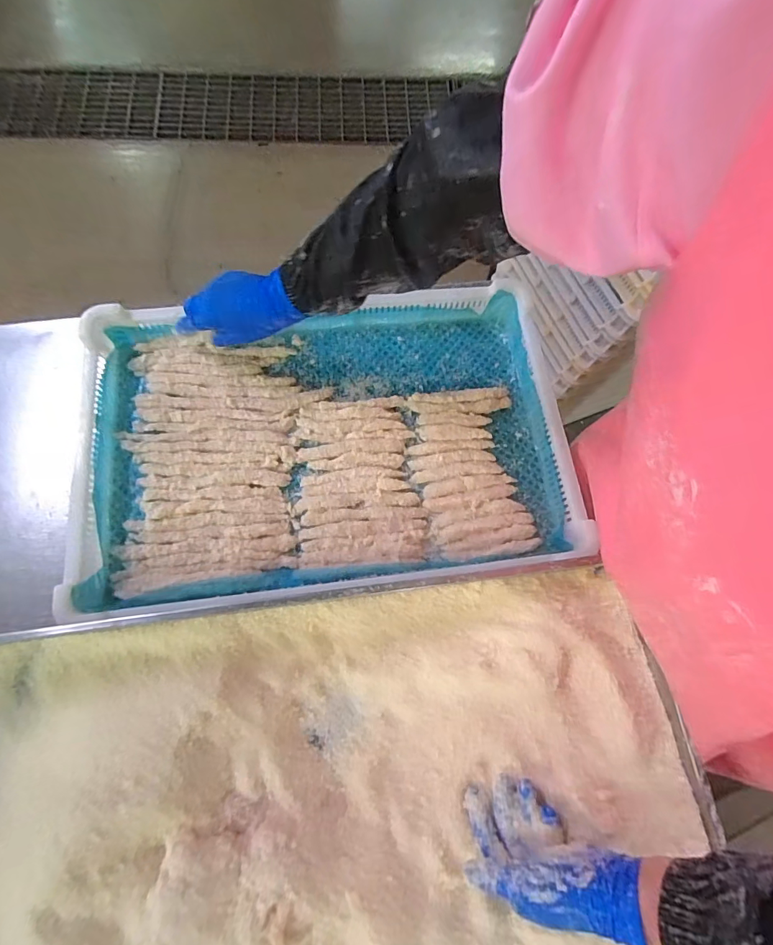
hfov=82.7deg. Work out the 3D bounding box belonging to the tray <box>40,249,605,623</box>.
[{"bbox_3d":[-0.076,-0.053,0.547,0.581,0.055,0.354,-6,71,-5],"label":"tray"}]

